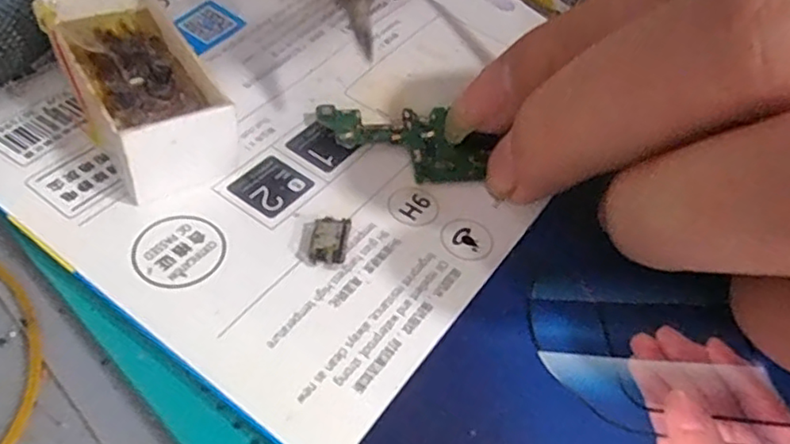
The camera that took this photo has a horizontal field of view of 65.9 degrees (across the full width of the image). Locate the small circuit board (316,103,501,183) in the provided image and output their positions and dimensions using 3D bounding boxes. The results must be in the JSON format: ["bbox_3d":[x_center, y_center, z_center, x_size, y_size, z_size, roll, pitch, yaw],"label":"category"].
[{"bbox_3d":[0.002,-0.019,0.131,0.037,0.004,0.019,18,56,5],"label":"small circuit board"}]

